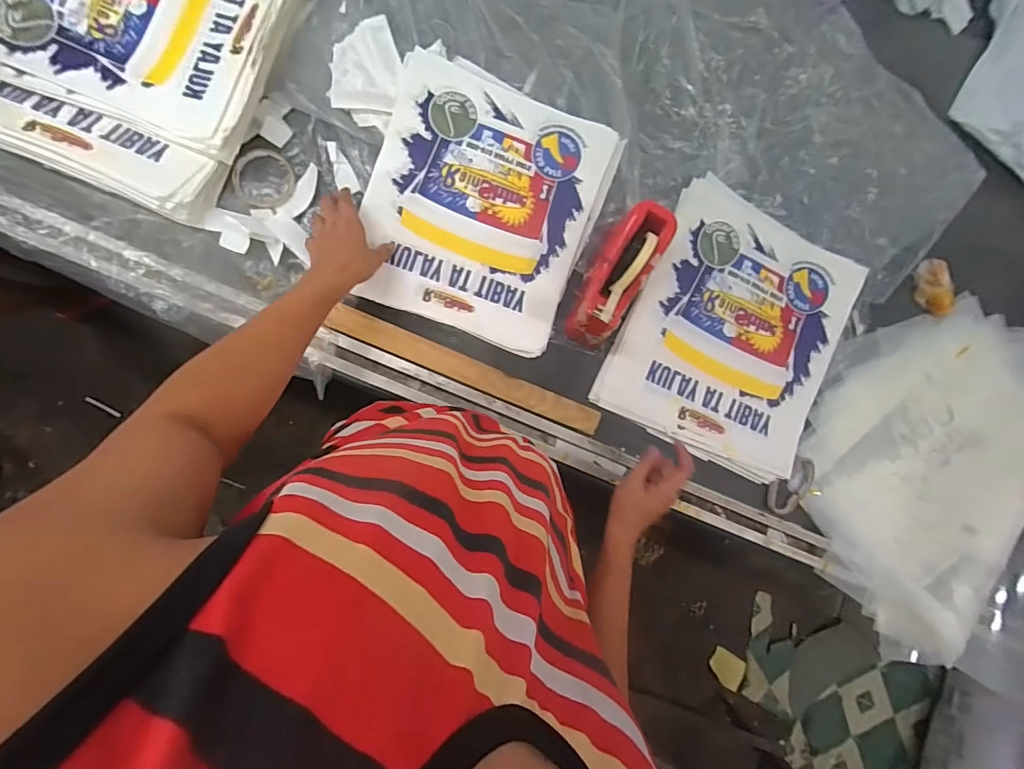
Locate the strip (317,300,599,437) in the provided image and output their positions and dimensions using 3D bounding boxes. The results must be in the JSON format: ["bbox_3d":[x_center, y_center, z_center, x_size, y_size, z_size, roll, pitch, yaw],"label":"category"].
[{"bbox_3d":[-0.060,-0.020,0.651,0.414,0.026,0.040,23,85,-7],"label":"strip"}]

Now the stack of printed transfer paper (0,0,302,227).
[{"bbox_3d":[-0.528,-0.497,0.599,0.389,0.061,0.443,22,85,-7],"label":"stack of printed transfer paper"}]

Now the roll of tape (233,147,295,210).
[{"bbox_3d":[-0.365,-0.305,0.650,0.080,0.016,0.083,0,90,-6],"label":"roll of tape"}]

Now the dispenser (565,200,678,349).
[{"bbox_3d":[0.159,-0.158,0.652,0.090,0.124,0.221,29,98,-7],"label":"dispenser"}]

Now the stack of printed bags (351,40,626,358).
[{"bbox_3d":[-0.046,-0.275,0.668,0.335,0.032,0.380,21,85,-7],"label":"stack of printed bags"}]

